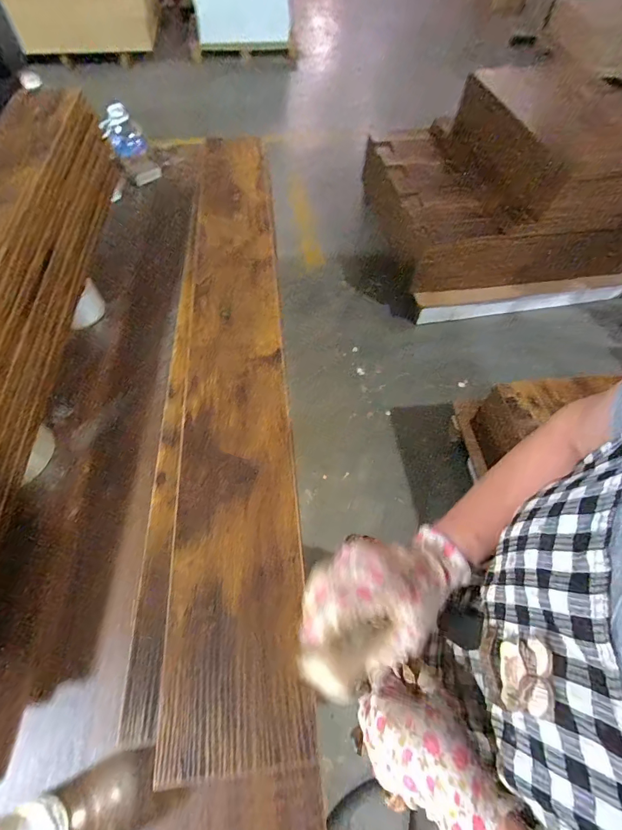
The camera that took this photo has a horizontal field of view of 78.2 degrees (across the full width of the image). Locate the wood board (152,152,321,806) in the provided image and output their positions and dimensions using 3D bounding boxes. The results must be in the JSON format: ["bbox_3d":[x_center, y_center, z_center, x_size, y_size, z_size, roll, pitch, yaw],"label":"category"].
[{"bbox_3d":[-0.105,-0.139,0.534,0.130,0.020,0.945,-5,58,-5],"label":"wood board"}]

